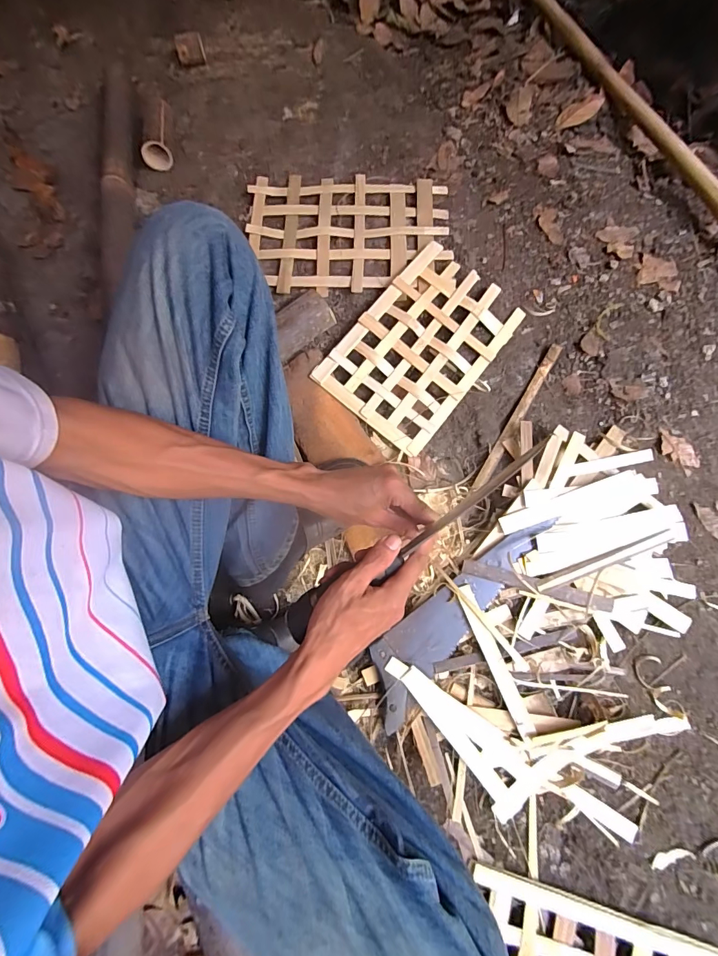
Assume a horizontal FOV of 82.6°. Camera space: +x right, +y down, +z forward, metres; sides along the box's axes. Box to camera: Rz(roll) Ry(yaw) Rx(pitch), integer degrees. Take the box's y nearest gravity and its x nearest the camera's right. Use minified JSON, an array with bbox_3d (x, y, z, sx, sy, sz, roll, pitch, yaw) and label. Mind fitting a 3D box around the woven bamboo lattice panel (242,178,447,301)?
[{"bbox_3d":[-0.022,-0.494,0.819,0.390,0.017,0.269,-1,76,1],"label":"woven bamboo lattice panel"}]

